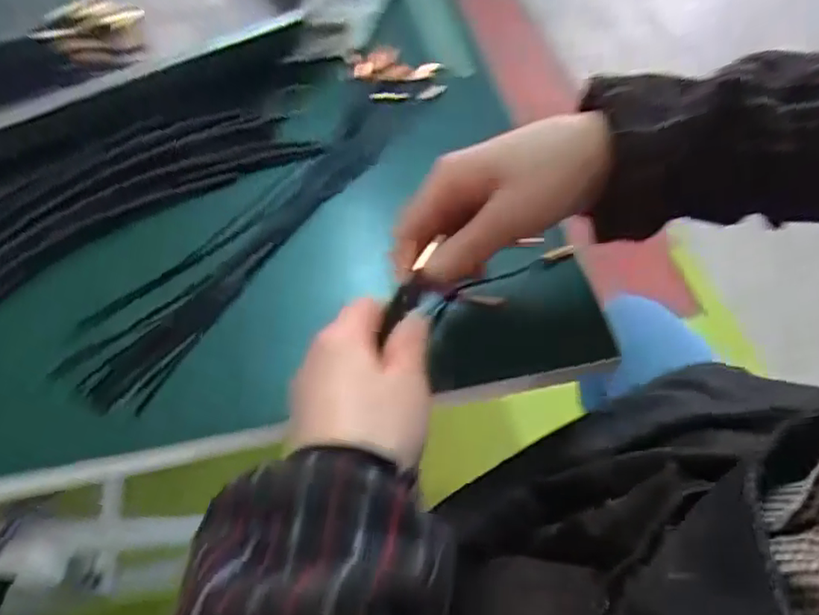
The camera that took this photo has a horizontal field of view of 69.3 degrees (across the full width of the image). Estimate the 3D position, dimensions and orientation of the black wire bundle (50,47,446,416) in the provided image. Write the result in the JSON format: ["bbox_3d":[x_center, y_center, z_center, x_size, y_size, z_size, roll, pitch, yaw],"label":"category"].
[{"bbox_3d":[-0.105,-0.094,0.470,0.087,0.023,0.393,27,63,15],"label":"black wire bundle"}]

